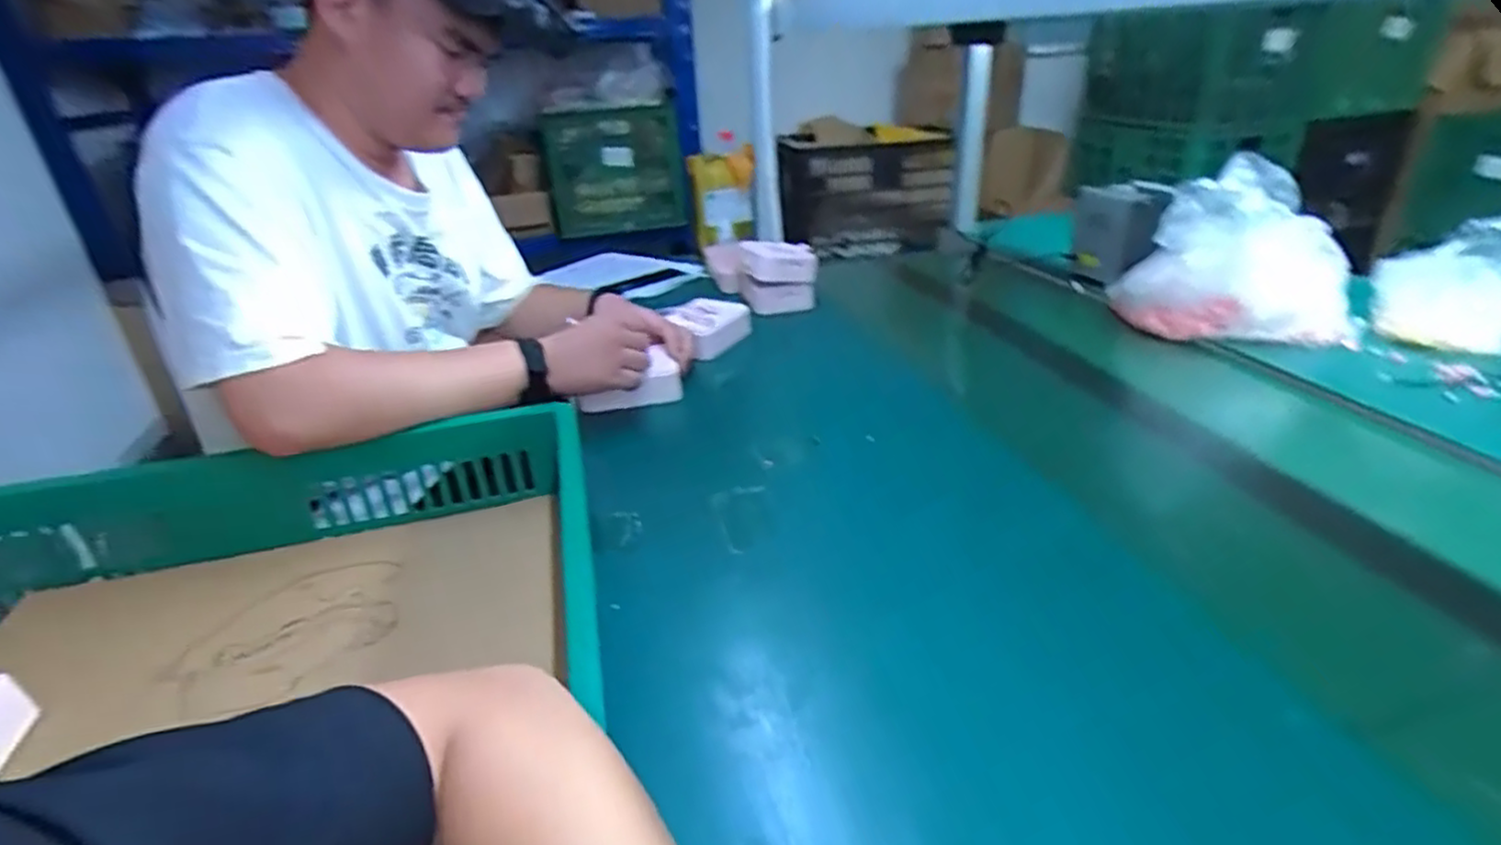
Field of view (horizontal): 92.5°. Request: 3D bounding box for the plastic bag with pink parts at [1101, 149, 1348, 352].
[{"bbox_3d":[0.670,-0.224,0.989,0.229,0.236,0.199,-2,28,3],"label":"plastic bag with pink parts"}]

